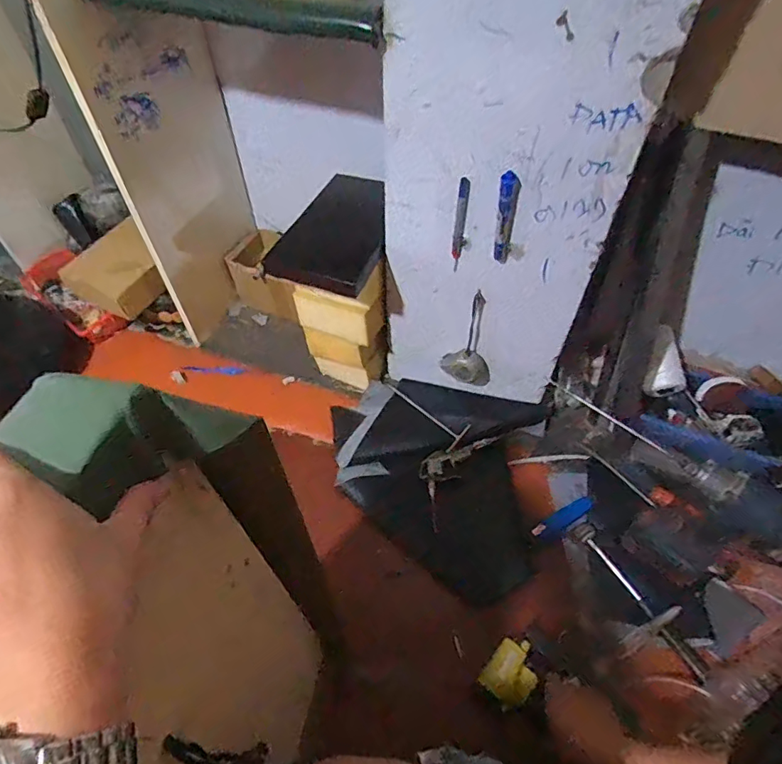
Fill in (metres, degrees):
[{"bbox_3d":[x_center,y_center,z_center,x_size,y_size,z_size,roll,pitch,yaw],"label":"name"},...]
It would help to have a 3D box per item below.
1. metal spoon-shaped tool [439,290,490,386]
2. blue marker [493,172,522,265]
[{"bbox_3d":[0.145,-0.063,0.901,0.096,0.207,0.038,1,51,1],"label":"metal spoon-shaped tool"},{"bbox_3d":[0.163,-0.231,0.705,0.029,0.136,0.016,15,53,11],"label":"blue marker"}]

